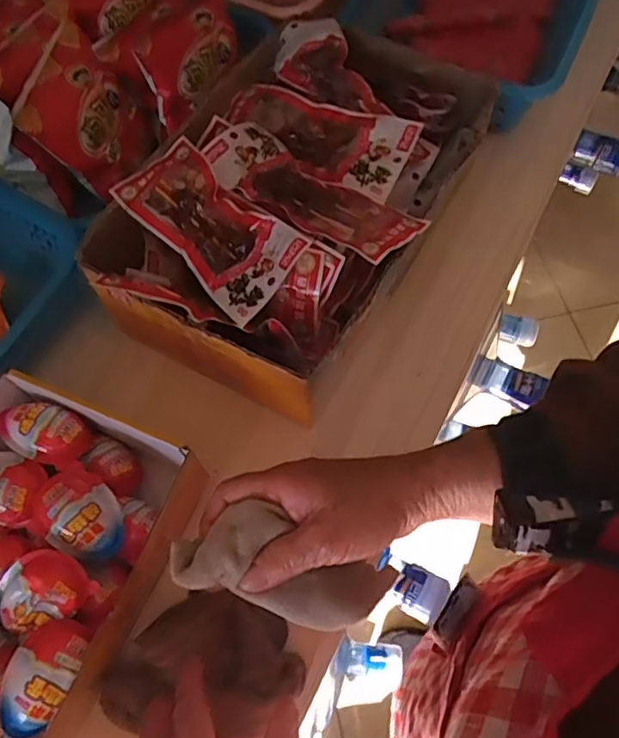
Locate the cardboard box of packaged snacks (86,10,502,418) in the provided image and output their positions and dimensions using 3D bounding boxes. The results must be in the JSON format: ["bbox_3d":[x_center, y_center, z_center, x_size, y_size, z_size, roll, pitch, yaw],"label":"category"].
[{"bbox_3d":[-0.010,-0.167,0.548,0.253,0.106,0.368,24,68,12],"label":"cardboard box of packaged snacks"}]

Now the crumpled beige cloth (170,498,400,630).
[{"bbox_3d":[-0.015,0.124,0.365,0.135,0.025,0.055,21,66,-8],"label":"crumpled beige cloth"}]

